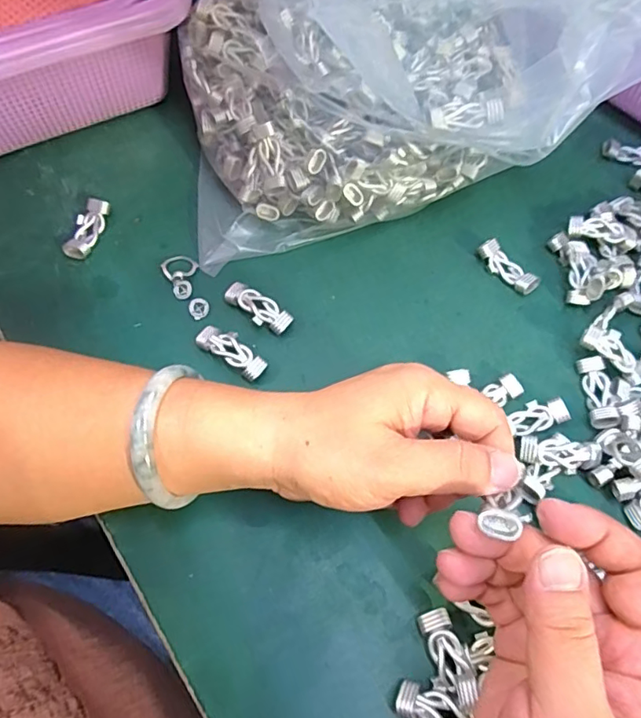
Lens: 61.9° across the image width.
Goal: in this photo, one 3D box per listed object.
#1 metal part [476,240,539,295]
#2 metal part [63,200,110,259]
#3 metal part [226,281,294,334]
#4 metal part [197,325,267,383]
[{"bbox_3d":[0.126,-0.062,0.359,0.015,0.012,0.044,-36,71,-17],"label":"metal part"},{"bbox_3d":[-0.158,-0.087,0.357,0.017,0.014,0.041,15,65,6],"label":"metal part"},{"bbox_3d":[-0.039,-0.032,0.337,0.046,0.010,0.017,35,69,14],"label":"metal part"},{"bbox_3d":[-0.053,-0.004,0.323,0.045,0.010,0.018,33,68,13],"label":"metal part"}]

